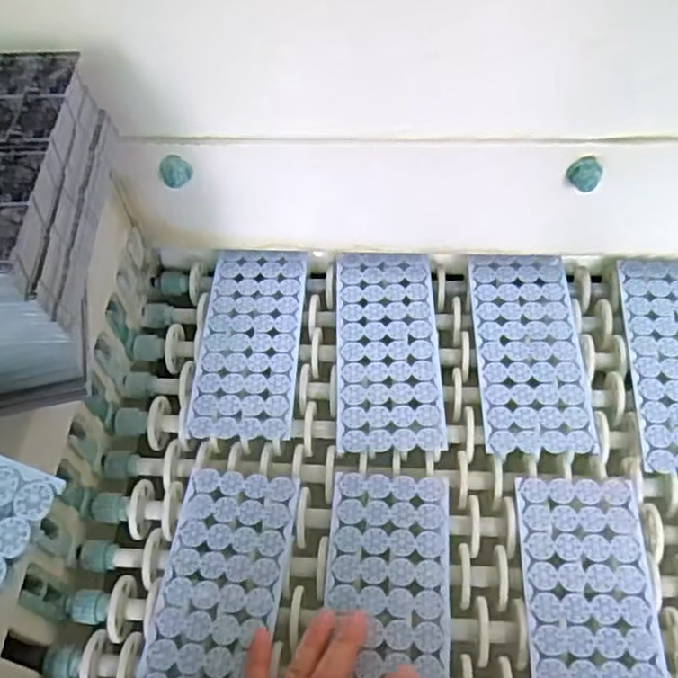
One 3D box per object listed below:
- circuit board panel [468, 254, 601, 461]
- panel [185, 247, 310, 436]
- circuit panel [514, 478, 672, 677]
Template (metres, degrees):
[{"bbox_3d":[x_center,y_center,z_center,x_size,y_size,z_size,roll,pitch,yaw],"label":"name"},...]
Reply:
[{"bbox_3d":[0.150,0.004,0.565,0.081,0.004,0.184,-1,56,4],"label":"circuit board panel"},{"bbox_3d":[-0.073,-0.003,0.589,0.083,0.005,0.184,1,57,5],"label":"panel"},{"bbox_3d":[0.161,0.181,0.448,0.082,0.004,0.194,0,57,5],"label":"circuit panel"}]

